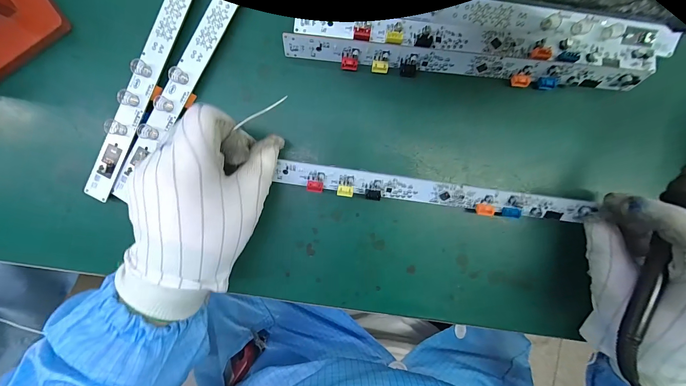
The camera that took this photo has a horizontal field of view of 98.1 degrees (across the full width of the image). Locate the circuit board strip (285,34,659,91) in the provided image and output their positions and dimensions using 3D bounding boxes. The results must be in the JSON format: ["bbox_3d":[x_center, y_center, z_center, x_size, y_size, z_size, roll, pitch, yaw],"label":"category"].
[{"bbox_3d":[0.100,-0.103,0.240,0.288,0.010,0.023,4,139,-2],"label":"circuit board strip"}]

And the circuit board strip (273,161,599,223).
[{"bbox_3d":[0.072,0.002,0.245,0.250,0.012,0.021,8,95,-1],"label":"circuit board strip"}]

